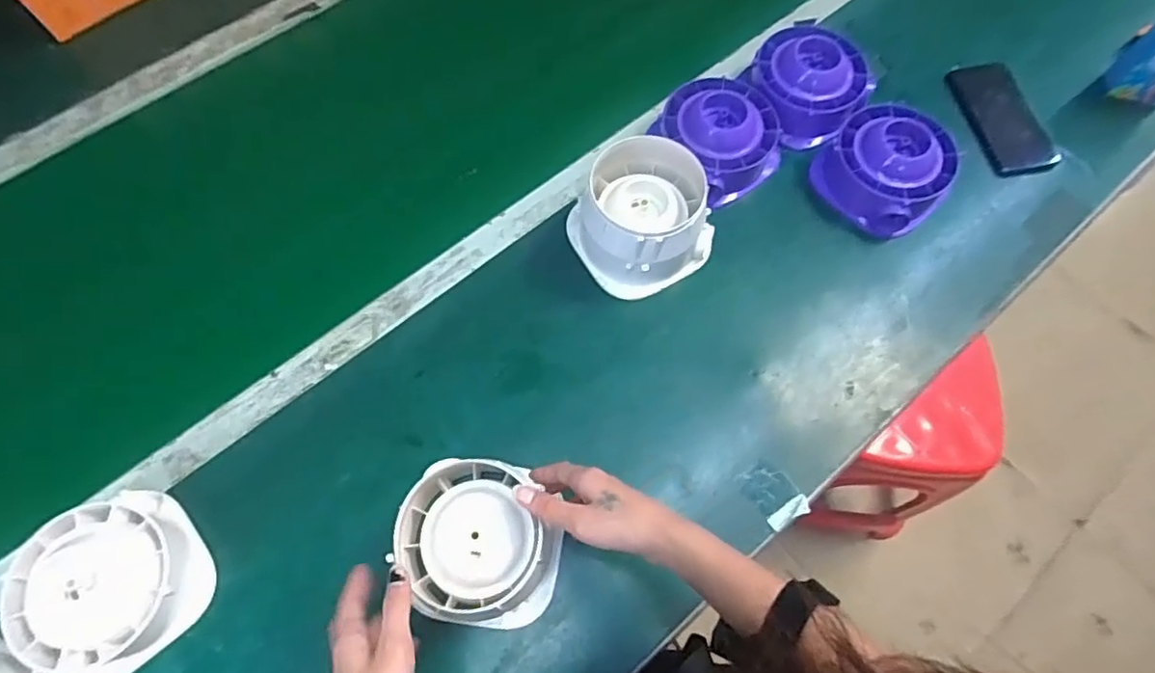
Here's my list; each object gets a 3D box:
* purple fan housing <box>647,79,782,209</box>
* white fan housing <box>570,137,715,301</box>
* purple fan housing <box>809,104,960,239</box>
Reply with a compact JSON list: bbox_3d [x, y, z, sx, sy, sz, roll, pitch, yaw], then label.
[{"bbox_3d":[0.162,-0.230,0.709,0.122,0.067,0.137,-32,72,-13],"label":"purple fan housing"},{"bbox_3d":[0.063,-0.124,0.645,0.131,0.099,0.137,-28,71,-12],"label":"white fan housing"},{"bbox_3d":[0.345,-0.191,0.701,0.135,0.067,0.124,0,67,-1],"label":"purple fan housing"}]

